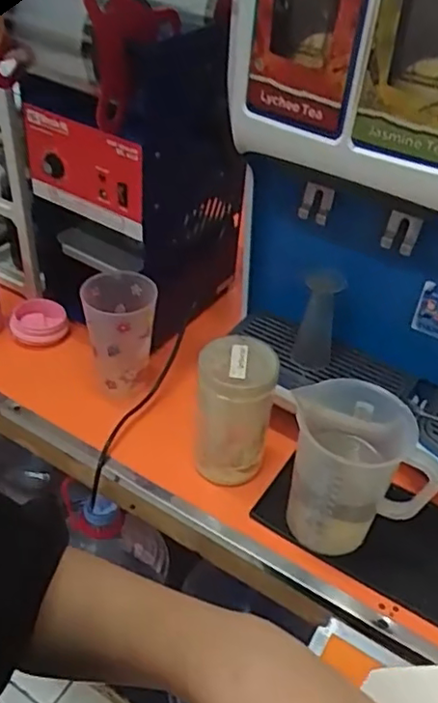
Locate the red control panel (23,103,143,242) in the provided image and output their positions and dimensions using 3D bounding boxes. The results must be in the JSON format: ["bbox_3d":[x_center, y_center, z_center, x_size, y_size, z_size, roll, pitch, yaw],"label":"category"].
[{"bbox_3d":[-0.173,-0.223,0.763,0.186,0.124,0.040,25,46,23],"label":"red control panel"}]

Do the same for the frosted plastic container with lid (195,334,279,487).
[{"bbox_3d":[0.017,0.072,0.723,0.088,0.169,0.079,8,42,6],"label":"frosted plastic container with lid"}]

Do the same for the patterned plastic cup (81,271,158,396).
[{"bbox_3d":[-0.129,-0.025,0.821,0.091,0.141,0.102,2,42,-1],"label":"patterned plastic cup"}]

